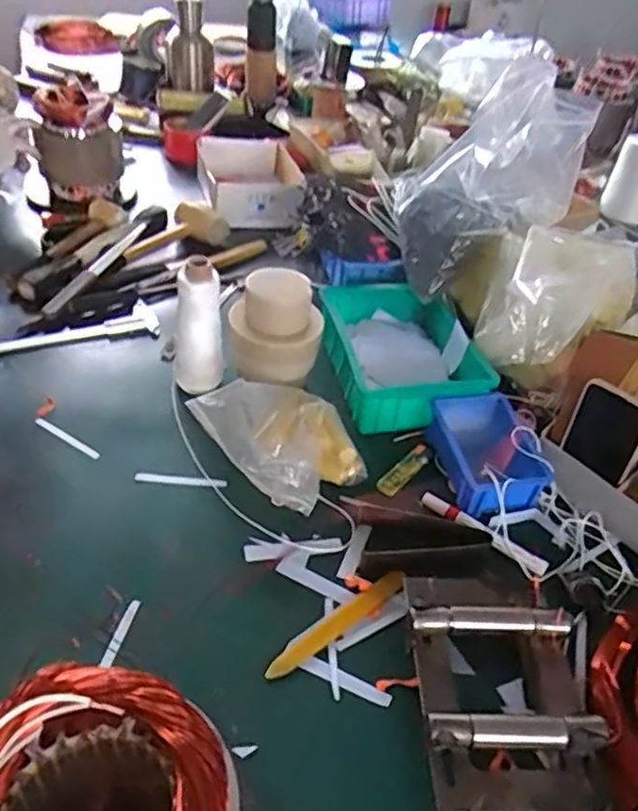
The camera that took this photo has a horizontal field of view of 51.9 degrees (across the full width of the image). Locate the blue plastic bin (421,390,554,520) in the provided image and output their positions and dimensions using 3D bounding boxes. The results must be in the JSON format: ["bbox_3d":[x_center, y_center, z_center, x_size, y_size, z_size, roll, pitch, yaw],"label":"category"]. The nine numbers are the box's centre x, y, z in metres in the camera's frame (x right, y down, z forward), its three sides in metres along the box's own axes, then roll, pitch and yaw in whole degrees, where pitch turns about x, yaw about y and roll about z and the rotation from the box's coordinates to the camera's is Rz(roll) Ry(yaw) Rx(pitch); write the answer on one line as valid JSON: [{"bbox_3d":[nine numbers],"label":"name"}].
[{"bbox_3d":[0.191,0.055,0.748,0.097,0.057,0.153,-2,41,-9],"label":"blue plastic bin"}]

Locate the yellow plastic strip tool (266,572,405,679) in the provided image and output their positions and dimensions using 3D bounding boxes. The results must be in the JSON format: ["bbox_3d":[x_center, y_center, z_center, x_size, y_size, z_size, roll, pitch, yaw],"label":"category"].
[{"bbox_3d":[0.018,0.199,0.605,0.160,0.007,0.021,-26,49,-32],"label":"yellow plastic strip tool"}]

